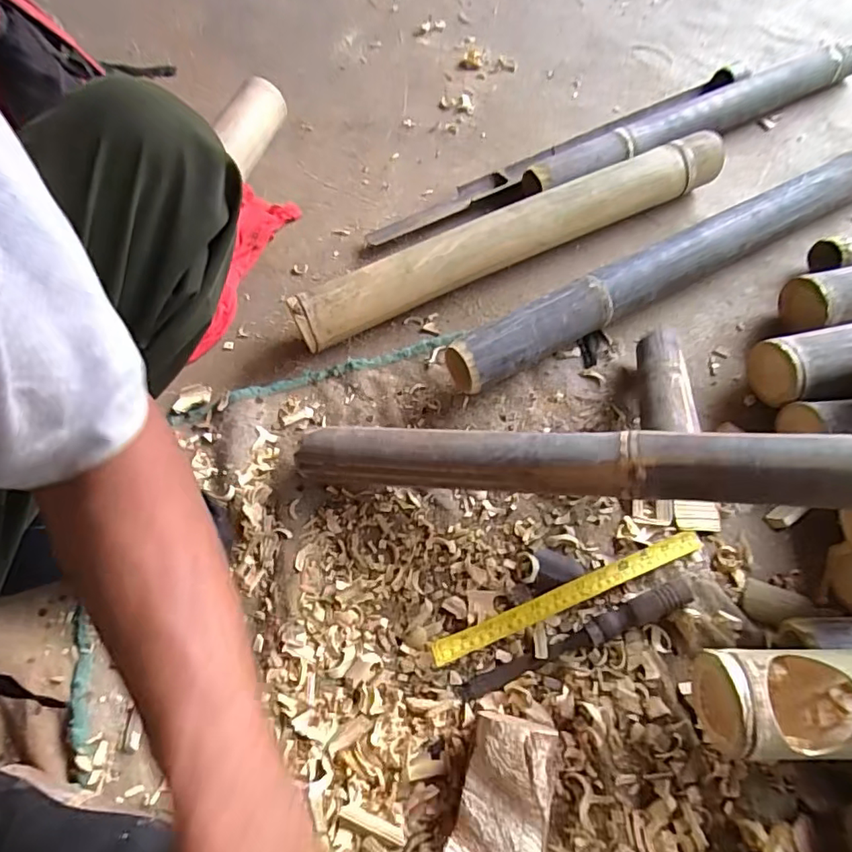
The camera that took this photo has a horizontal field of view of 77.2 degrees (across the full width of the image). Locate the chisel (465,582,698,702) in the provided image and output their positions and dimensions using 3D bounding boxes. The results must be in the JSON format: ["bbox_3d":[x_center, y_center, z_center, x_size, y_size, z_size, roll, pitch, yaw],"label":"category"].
[{"bbox_3d":[0.141,0.200,0.500,0.232,0.024,0.025,-20,64,-8],"label":"chisel"}]

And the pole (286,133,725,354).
[{"bbox_3d":[0.120,-0.249,0.706,0.612,0.077,0.074,-26,65,-11],"label":"pole"}]

